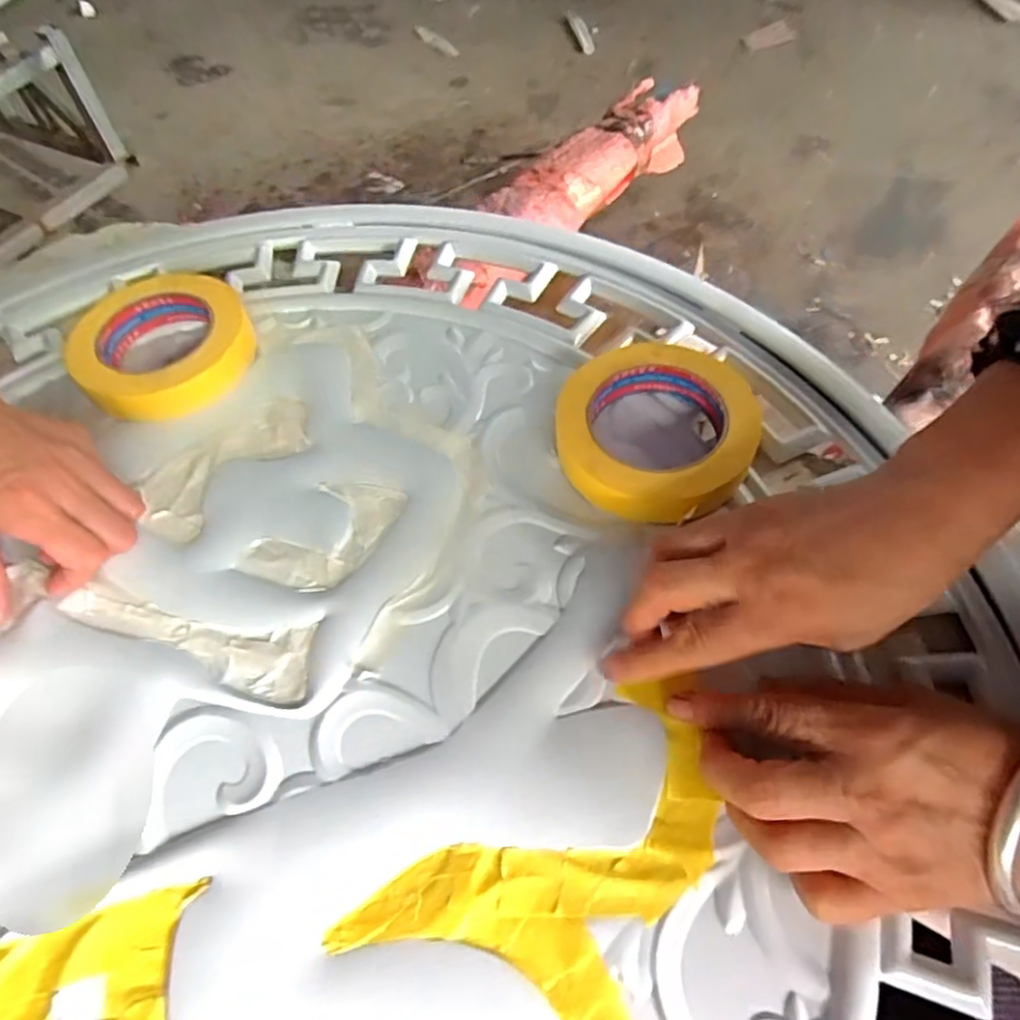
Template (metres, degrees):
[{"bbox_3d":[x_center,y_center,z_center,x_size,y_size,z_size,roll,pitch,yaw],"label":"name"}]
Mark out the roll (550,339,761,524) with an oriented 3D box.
[{"bbox_3d":[0.085,-0.045,0.387,0.109,0.030,0.114,-2,58,3],"label":"roll"}]

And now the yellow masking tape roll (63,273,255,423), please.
[{"bbox_3d":[-0.241,-0.115,0.460,0.116,0.036,0.116,-2,58,3],"label":"yellow masking tape roll"}]

